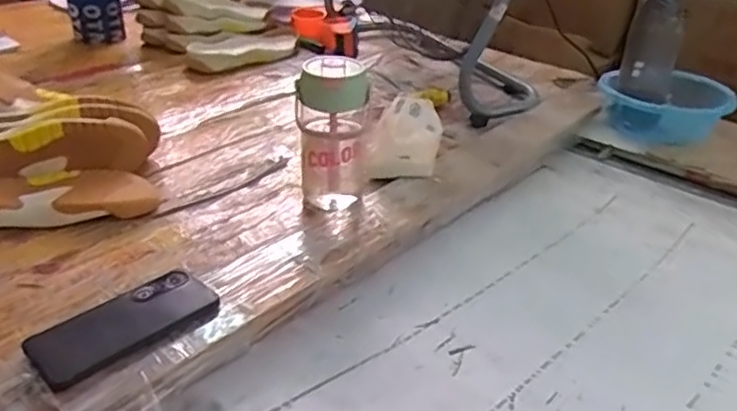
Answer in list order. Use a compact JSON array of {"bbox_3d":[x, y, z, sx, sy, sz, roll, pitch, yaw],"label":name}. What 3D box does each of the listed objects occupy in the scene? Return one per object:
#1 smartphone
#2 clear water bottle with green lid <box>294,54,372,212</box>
[{"bbox_3d":[-0.228,0.111,0.596,0.162,0.013,0.079,-23,43,-38],"label":"smartphone"},{"bbox_3d":[-0.046,-0.082,0.811,0.088,0.198,0.078,-1,33,-2],"label":"clear water bottle with green lid"}]

